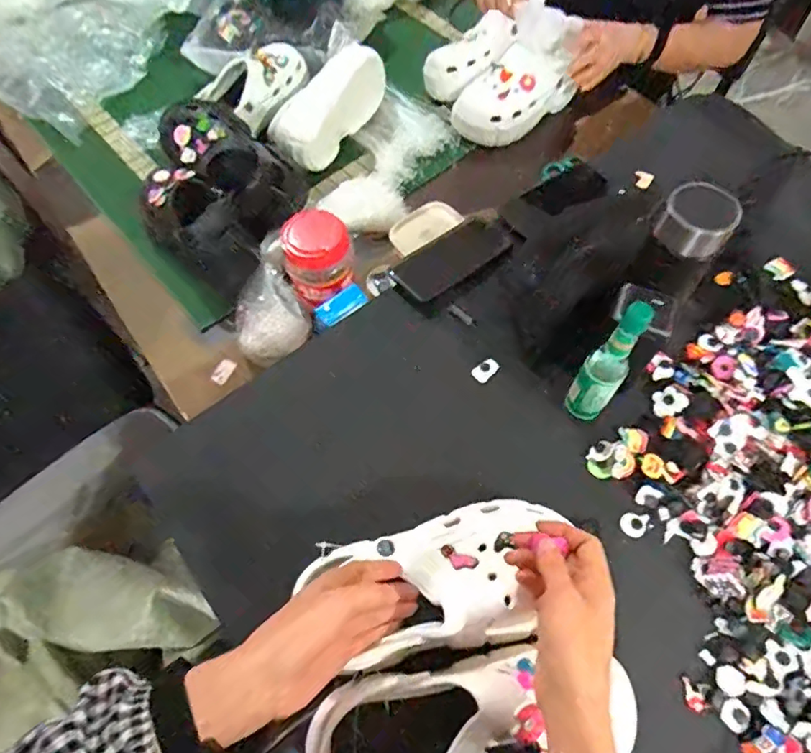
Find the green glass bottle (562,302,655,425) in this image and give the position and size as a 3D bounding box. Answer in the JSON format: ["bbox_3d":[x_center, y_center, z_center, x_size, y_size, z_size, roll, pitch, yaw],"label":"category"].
[{"bbox_3d":[0.189,-0.005,0.514,0.039,0.181,0.035,37,70,20],"label":"green glass bottle"}]

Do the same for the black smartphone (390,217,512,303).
[{"bbox_3d":[0.059,-0.154,0.692,0.145,0.011,0.071,-33,65,-14],"label":"black smartphone"}]

